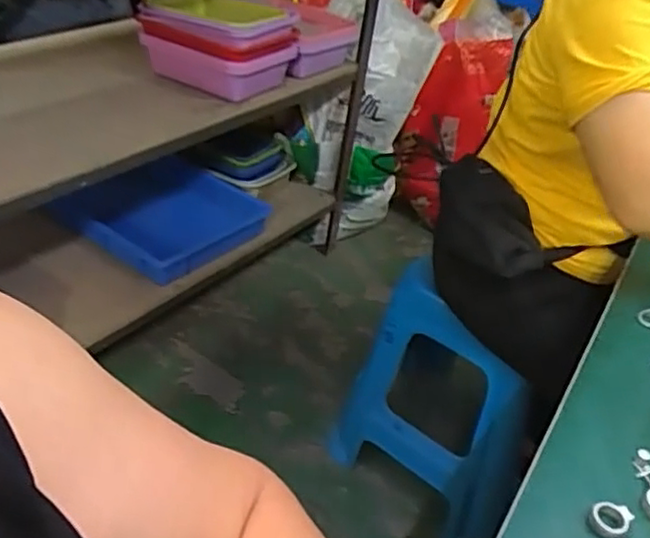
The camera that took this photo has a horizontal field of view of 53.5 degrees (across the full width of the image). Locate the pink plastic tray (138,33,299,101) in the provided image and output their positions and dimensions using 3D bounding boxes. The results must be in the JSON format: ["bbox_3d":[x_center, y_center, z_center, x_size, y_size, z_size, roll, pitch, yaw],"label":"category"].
[{"bbox_3d":[-0.235,-0.458,1.425,0.270,0.092,0.216,27,40,24],"label":"pink plastic tray"}]

